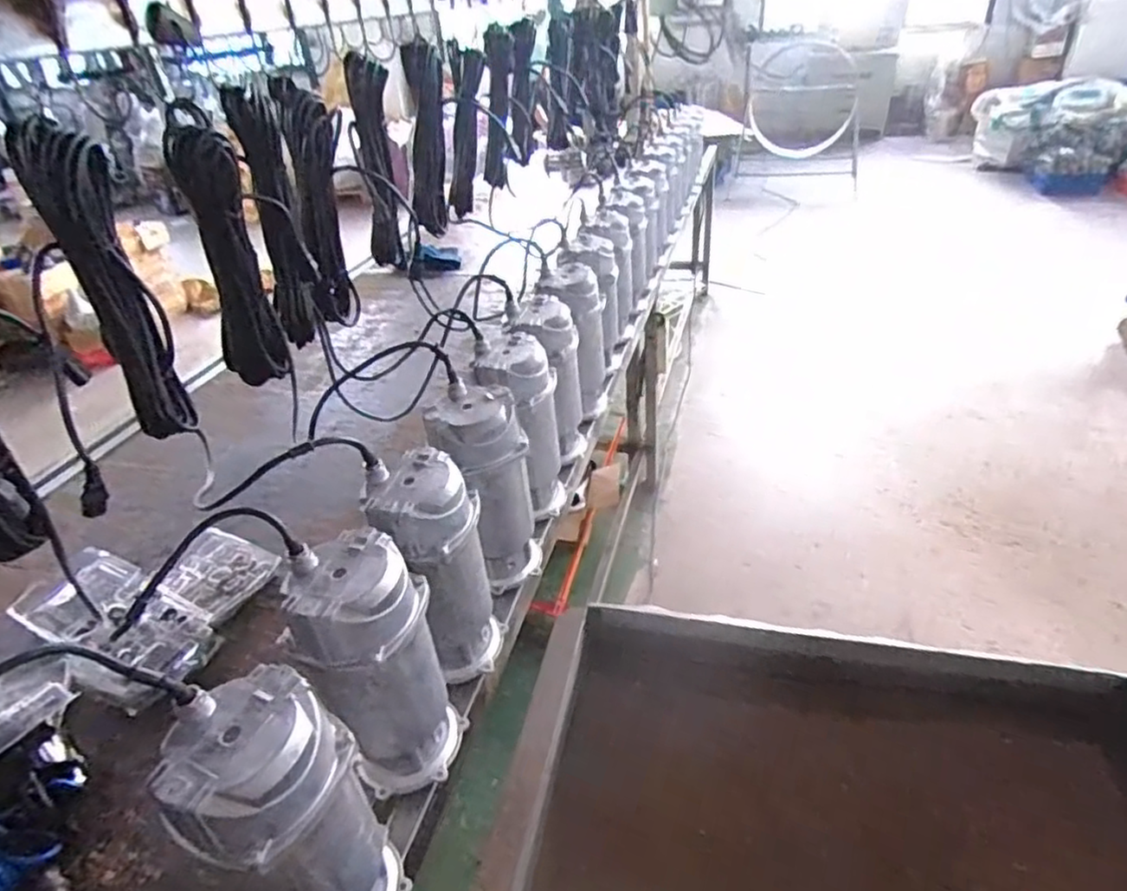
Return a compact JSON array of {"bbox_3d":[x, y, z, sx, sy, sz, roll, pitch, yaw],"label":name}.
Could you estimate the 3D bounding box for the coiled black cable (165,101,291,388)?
[{"bbox_3d":[-0.453,-0.246,0.897,0.099,0.352,0.052,-14,36,-12],"label":"coiled black cable"}]

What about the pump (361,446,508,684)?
[{"bbox_3d":[-0.153,0.167,0.827,0.125,0.289,0.125,-13,36,-12],"label":"pump"}]

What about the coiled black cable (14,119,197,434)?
[{"bbox_3d":[-0.475,-0.158,0.711,0.074,0.332,0.045,-30,42,-31],"label":"coiled black cable"}]

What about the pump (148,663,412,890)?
[{"bbox_3d":[-0.232,0.340,0.586,0.126,0.292,0.113,-30,42,-31],"label":"pump"}]

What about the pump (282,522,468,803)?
[{"bbox_3d":[-0.198,0.247,0.720,0.136,0.294,0.126,-20,37,-20],"label":"pump"}]

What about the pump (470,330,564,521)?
[{"bbox_3d":[-0.060,-0.020,1.095,0.121,0.292,0.121,19,42,31],"label":"pump"}]

